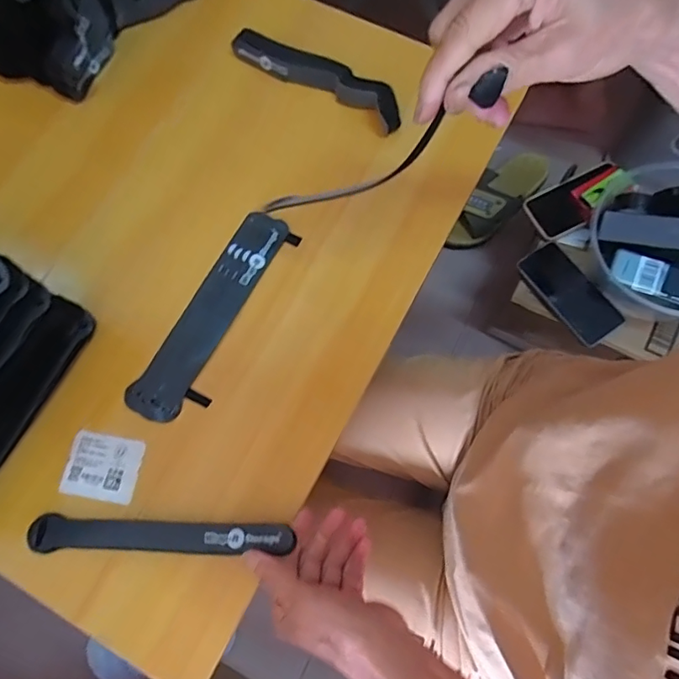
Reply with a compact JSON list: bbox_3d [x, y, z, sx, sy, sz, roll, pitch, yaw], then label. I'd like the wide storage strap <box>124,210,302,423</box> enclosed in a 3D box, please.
[{"bbox_3d":[-0.105,-0.022,0.437,0.053,0.009,0.198,28,76,9],"label":"wide storage strap"}]

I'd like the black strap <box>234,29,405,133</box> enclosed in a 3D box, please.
[{"bbox_3d":[-0.020,-0.255,0.493,0.187,0.028,0.034,32,77,10],"label":"black strap"}]

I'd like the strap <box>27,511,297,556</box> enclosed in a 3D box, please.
[{"bbox_3d":[-0.135,0.146,0.380,0.197,0.016,0.023,0,74,6],"label":"strap"}]

